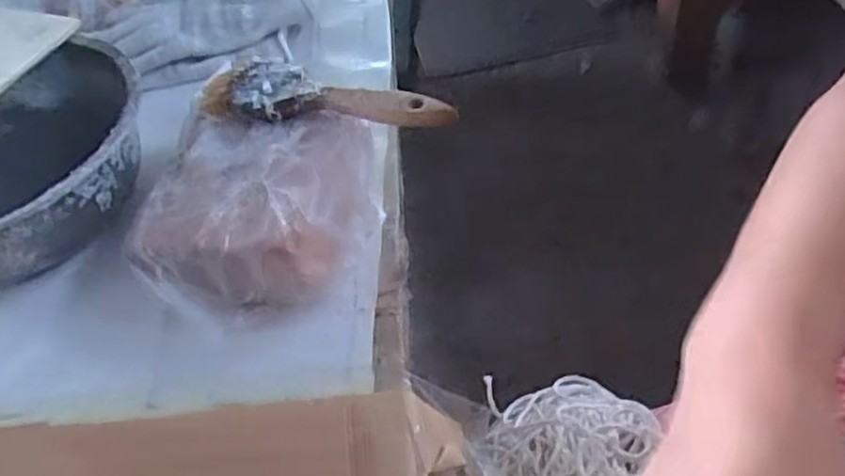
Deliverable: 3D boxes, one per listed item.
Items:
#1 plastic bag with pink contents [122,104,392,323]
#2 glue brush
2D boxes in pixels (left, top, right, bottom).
[{"bbox_3d":[-0.100,-0.019,0.446,0.135,0.056,0.132,1,50,8],"label":"plastic bag with pink contents"},{"bbox_3d":[-0.061,-0.090,0.454,0.173,0.024,0.042,13,53,17],"label":"glue brush"}]

